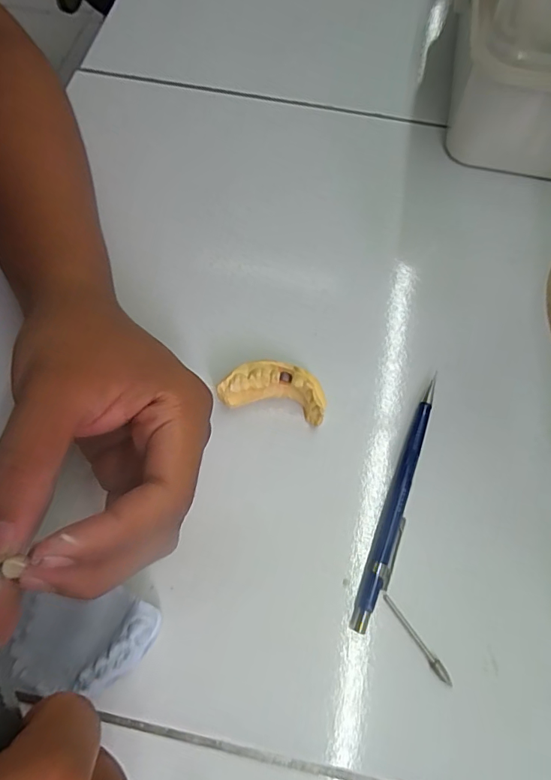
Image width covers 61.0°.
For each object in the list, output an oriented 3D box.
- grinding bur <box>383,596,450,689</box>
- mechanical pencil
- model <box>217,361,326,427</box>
[{"bbox_3d":[0.067,0.117,0.221,0.004,0.005,0.045,-31,72,-13],"label":"grinding bur"},{"bbox_3d":[0.064,0.055,0.243,0.012,0.011,0.135,20,69,7],"label":"mechanical pencil"},{"bbox_3d":[-0.001,0.000,0.255,0.056,0.022,0.026,10,68,3],"label":"model"}]

